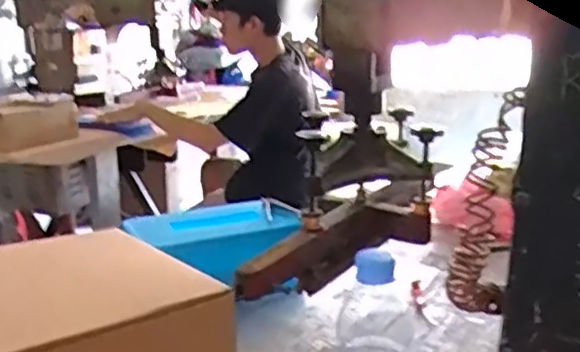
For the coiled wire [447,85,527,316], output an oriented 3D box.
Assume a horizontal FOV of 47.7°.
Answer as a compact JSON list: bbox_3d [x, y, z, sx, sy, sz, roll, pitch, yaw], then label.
[{"bbox_3d":[0.130,0.020,0.438,0.039,0.145,0.036,3,15,15],"label":"coiled wire"}]

